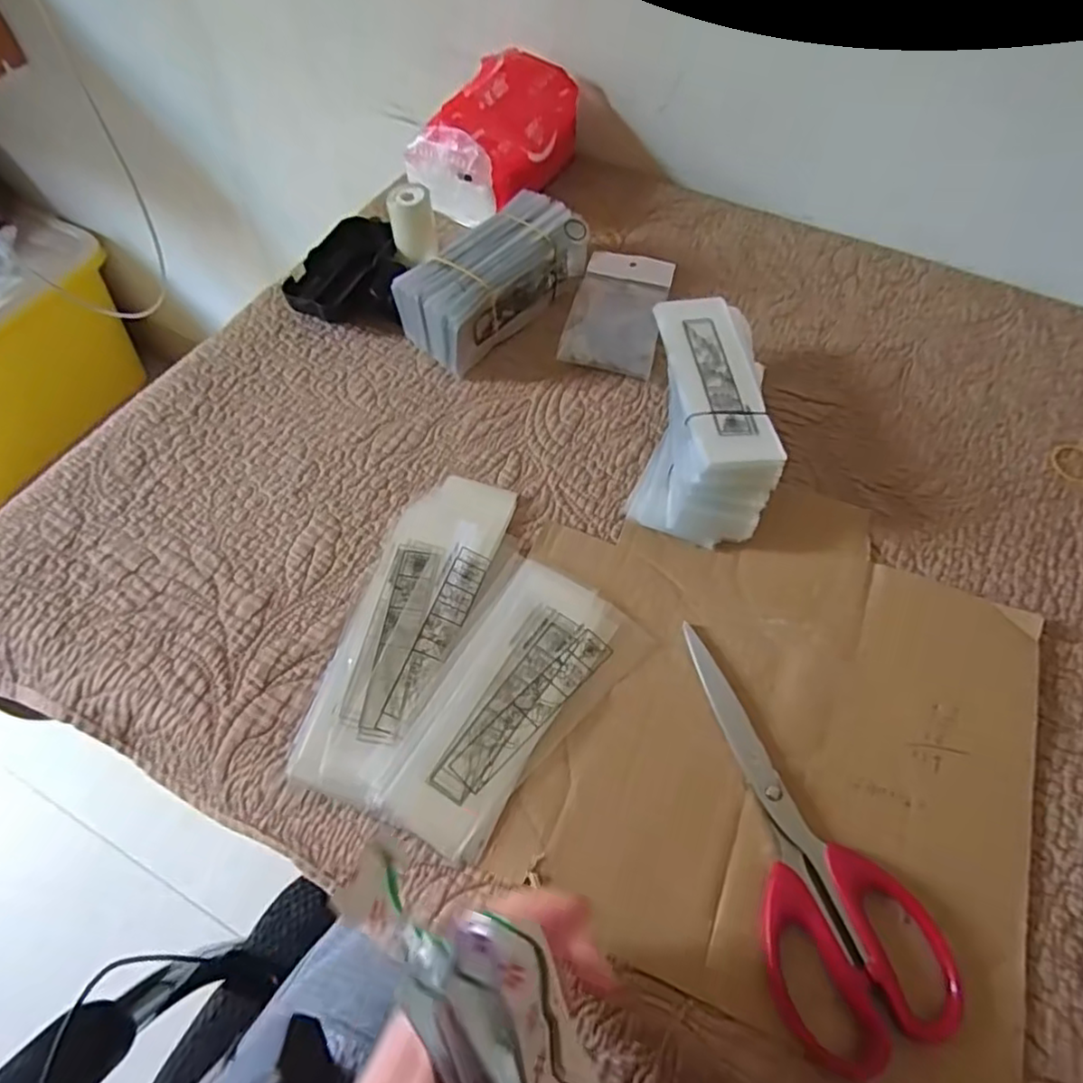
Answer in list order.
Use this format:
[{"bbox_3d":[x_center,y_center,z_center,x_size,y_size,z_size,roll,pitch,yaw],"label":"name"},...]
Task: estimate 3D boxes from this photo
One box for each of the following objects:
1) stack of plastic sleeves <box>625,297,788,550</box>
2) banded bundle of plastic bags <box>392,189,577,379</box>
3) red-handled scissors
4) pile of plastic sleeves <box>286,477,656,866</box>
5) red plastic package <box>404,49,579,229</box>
[{"bbox_3d":[0.109,-0.085,0.428,0.078,0.051,0.173,9,59,5],"label":"stack of plastic sleeves"},{"bbox_3d":[-0.037,-0.198,0.496,0.063,0.055,0.153,34,64,19],"label":"banded bundle of plastic bags"},{"bbox_3d":[0.126,0.132,0.318,0.075,0.010,0.195,-10,59,-7],"label":"red-handled scissors"},{"bbox_3d":[-0.068,0.043,0.369,0.072,0.014,0.200,14,59,8],"label":"pile of plastic sleeves"},{"bbox_3d":[-0.038,-0.355,0.567,0.098,0.077,0.151,25,61,14],"label":"red plastic package"}]

